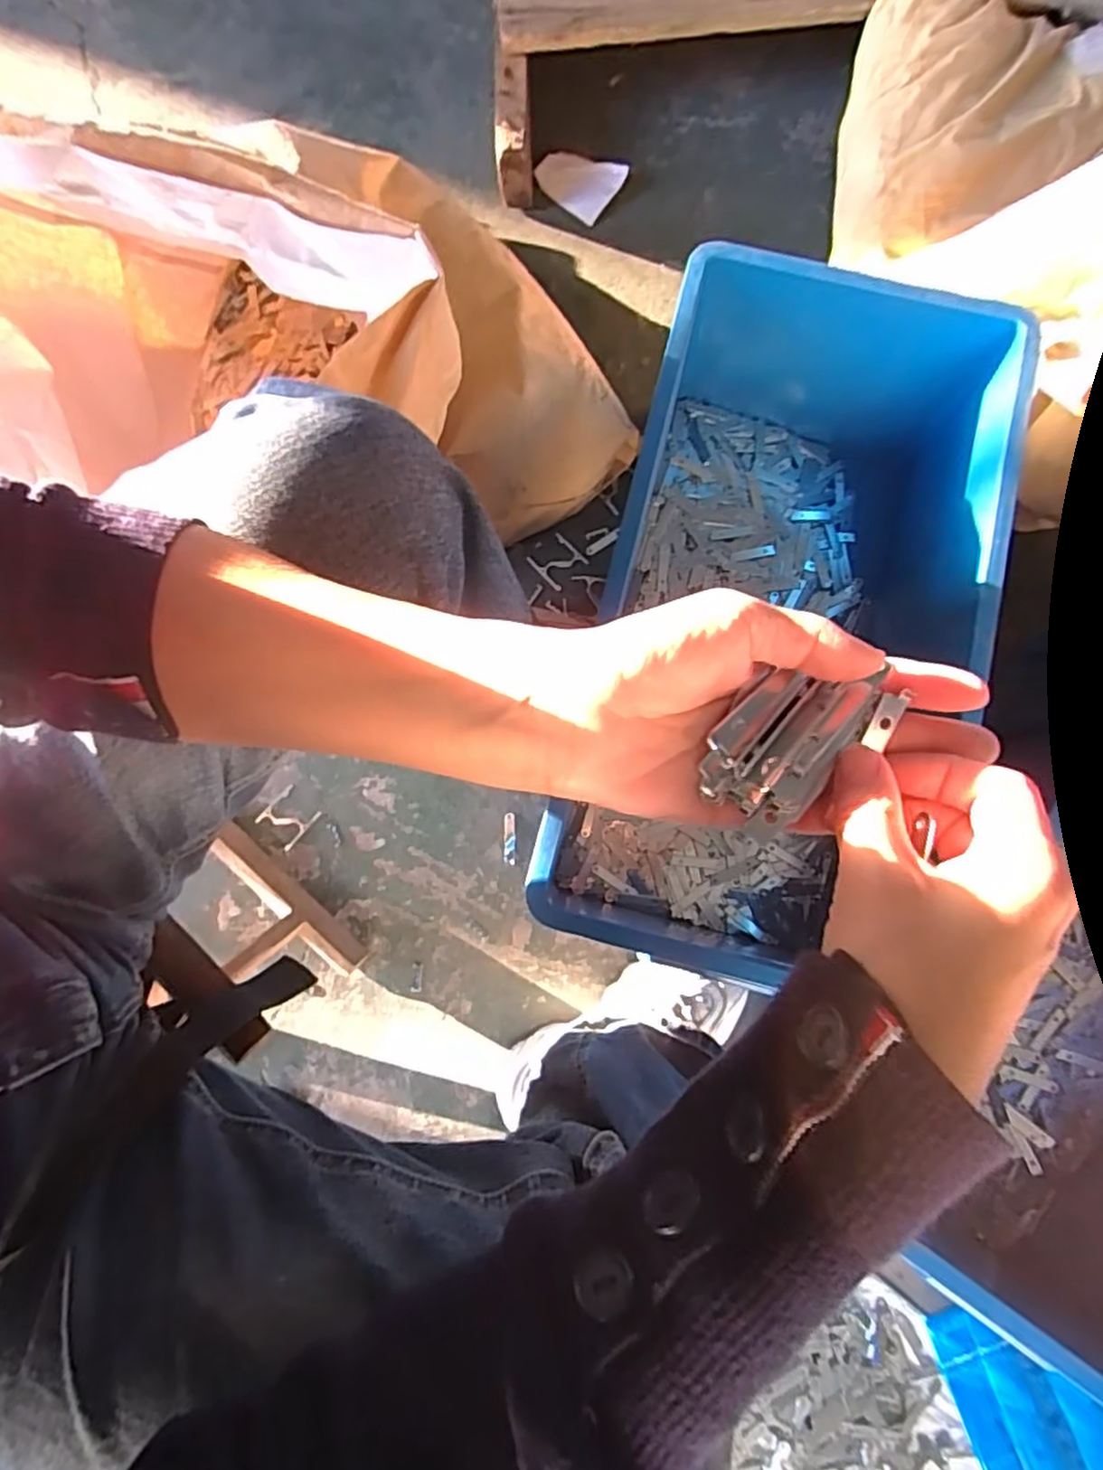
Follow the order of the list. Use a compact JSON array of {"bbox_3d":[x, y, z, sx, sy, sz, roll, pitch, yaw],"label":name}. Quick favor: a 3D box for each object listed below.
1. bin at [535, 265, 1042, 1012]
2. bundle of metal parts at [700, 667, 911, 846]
[{"bbox_3d":[0.199,-0.095,0.647,0.300,0.216,0.595,14,80,3],"label":"bin"},{"bbox_3d":[0.081,0.000,0.229,0.067,0.011,0.041,-39,82,-6],"label":"bundle of metal parts"}]

